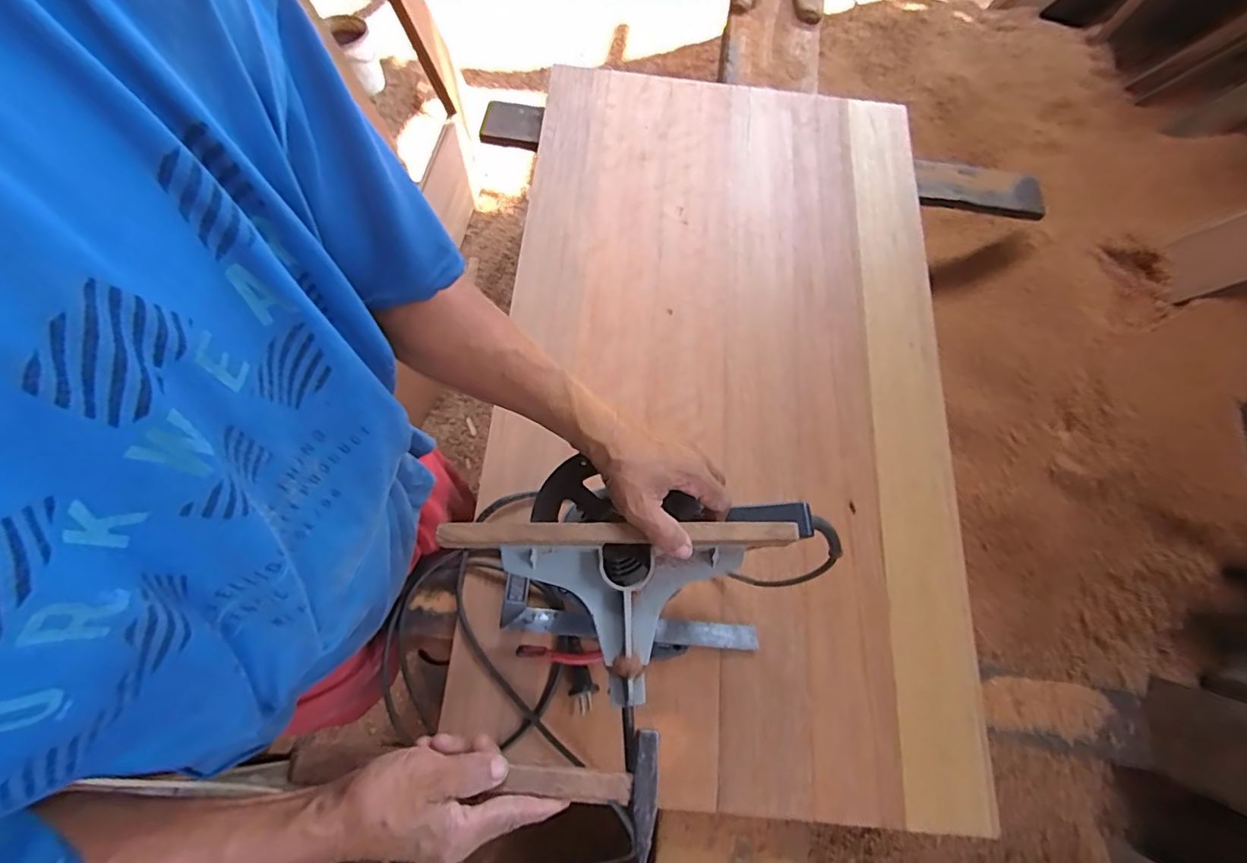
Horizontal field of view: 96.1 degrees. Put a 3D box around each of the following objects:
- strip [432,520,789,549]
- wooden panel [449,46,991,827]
[{"bbox_3d":[-0.002,0.090,0.482,0.301,0.024,0.019,1,68,-5],"label":"strip"},{"bbox_3d":[0.143,-0.090,0.801,0.621,0.044,1.086,6,70,-2],"label":"wooden panel"}]

